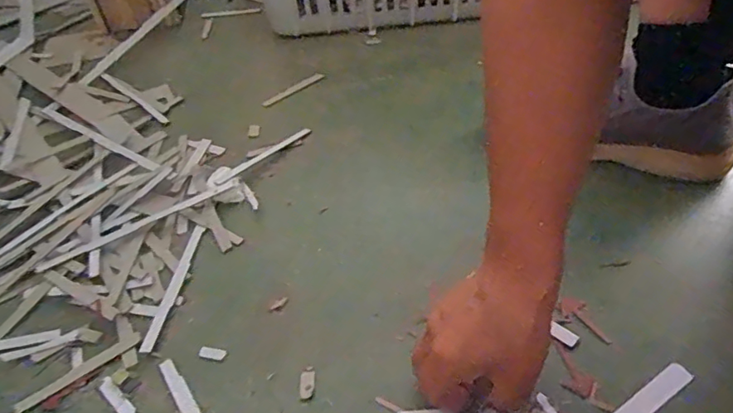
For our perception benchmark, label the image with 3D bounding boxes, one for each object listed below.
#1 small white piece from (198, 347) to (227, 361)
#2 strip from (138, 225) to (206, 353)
[{"bbox_3d":[-0.126,0.119,0.434,0.022,0.004,0.010,5,44,12],"label":"small white piece"},{"bbox_3d":[-0.175,0.069,0.491,0.013,0.005,0.144,0,43,7],"label":"strip"}]

